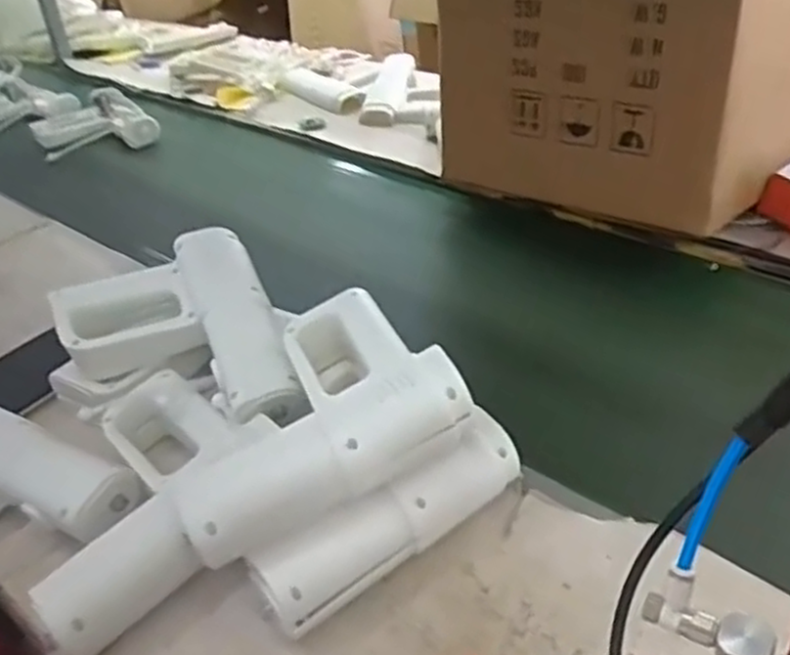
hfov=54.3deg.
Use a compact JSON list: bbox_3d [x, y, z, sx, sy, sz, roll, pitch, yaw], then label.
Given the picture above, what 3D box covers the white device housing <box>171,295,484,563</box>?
[{"bbox_3d":[-0.071,0.062,0.572,0.211,0.071,0.161,-23,39,-20],"label":"white device housing"}]

